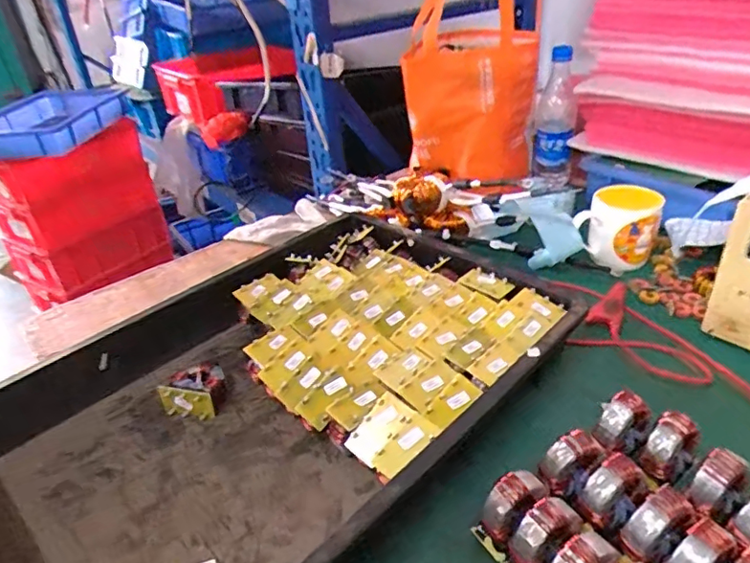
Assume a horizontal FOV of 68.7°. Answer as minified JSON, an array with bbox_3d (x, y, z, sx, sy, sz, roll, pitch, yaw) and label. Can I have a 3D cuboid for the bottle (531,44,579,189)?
[{"bbox_3d":[0.309,-0.276,0.941,0.067,0.231,0.073,5,34,15],"label":"bottle"}]

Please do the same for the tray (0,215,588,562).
[{"bbox_3d":[-0.093,0.106,0.544,0.364,0.077,0.529,25,43,38],"label":"tray"}]

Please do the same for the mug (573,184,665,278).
[{"bbox_3d":[0.324,-0.069,0.734,0.086,0.092,0.083,23,42,36],"label":"mug"}]

